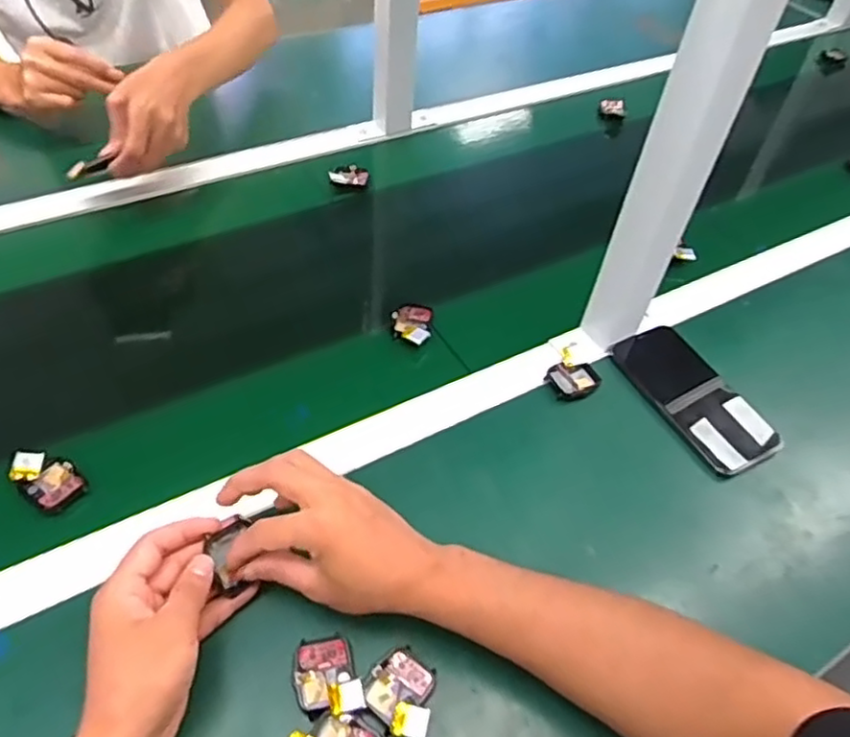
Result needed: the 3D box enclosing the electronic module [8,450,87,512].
[{"bbox_3d":[-0.290,0.083,0.504,0.057,0.015,0.037,27,53,17],"label":"electronic module"}]

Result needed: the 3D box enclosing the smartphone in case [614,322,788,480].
[{"bbox_3d":[0.247,0.024,0.606,0.074,0.018,0.158,-19,54,-20],"label":"smartphone in case"}]

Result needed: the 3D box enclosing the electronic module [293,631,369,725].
[{"bbox_3d":[-0.064,0.200,0.427,0.039,0.009,0.052,-13,52,-15],"label":"electronic module"}]

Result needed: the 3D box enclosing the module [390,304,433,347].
[{"bbox_3d":[-0.014,-0.044,0.644,0.040,0.013,0.056,3,50,-2],"label":"module"}]

